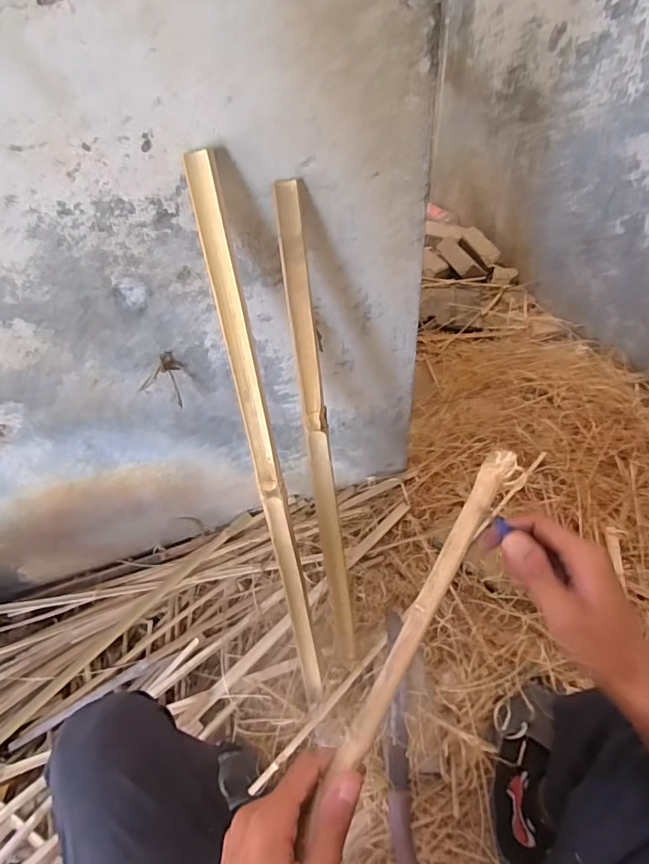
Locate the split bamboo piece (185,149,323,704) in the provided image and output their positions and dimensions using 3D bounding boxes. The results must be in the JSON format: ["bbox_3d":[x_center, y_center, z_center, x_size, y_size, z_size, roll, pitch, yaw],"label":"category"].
[{"bbox_3d":[-0.080,0.080,0.724,0.037,0.881,0.033,-10,23,-3],"label":"split bamboo piece"}]

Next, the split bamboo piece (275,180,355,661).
[{"bbox_3d":[-0.006,0.040,0.734,0.037,0.757,0.025,-7,21,0],"label":"split bamboo piece"}]

